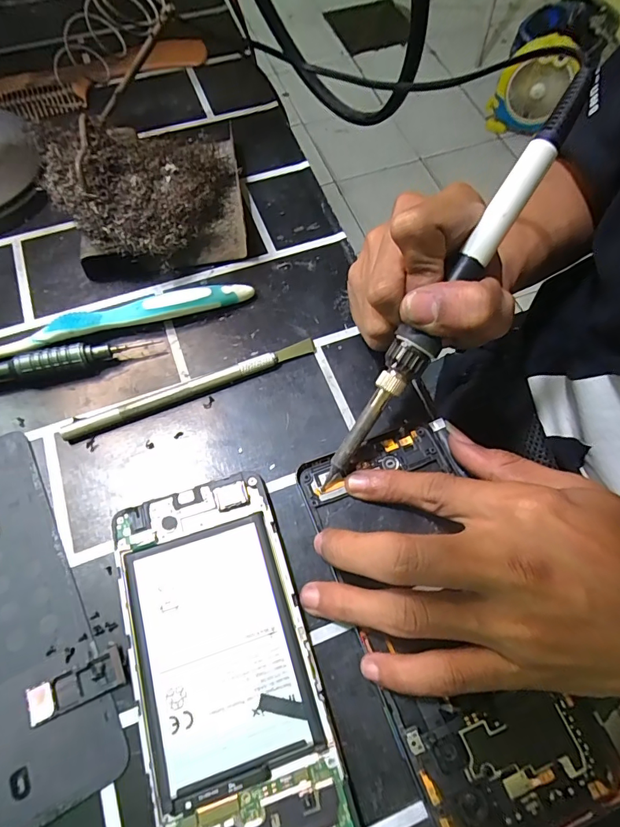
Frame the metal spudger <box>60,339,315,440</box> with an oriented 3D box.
[{"bbox_3d":[-0.062,-0.015,0.241,0.138,0.008,0.009,-22,68,-10],"label":"metal spudger"}]

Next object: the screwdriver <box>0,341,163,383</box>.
[{"bbox_3d":[-0.141,-0.029,0.242,0.107,0.015,0.019,-15,67,-8],"label":"screwdriver"}]

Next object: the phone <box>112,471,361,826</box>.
[{"bbox_3d":[-0.035,0.109,0.186,0.073,0.008,0.161,-16,67,-8],"label":"phone"}]

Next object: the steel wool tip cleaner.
[{"bbox_3d":[-0.092,-0.136,0.270,0.114,0.051,0.094,-23,69,-11],"label":"steel wool tip cleaner"}]

